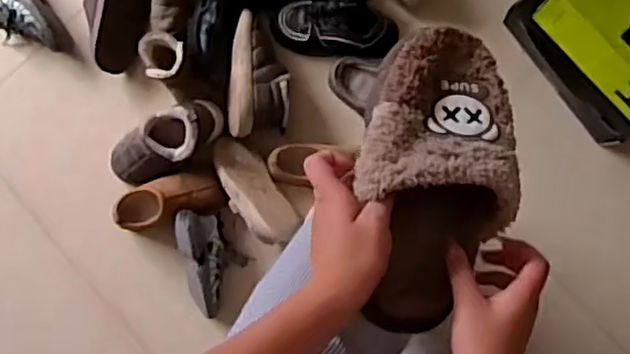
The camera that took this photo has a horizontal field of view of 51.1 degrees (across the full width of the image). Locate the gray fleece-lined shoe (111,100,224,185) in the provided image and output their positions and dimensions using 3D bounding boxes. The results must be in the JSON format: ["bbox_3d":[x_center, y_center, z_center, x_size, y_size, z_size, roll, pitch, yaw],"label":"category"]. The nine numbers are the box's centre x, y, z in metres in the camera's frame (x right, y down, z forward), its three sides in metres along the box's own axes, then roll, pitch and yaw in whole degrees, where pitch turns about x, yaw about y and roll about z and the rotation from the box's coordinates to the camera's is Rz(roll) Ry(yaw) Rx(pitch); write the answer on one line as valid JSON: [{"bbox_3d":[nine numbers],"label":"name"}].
[{"bbox_3d":[-0.334,-0.068,1.438,0.266,0.111,0.119,-28,84,19],"label":"gray fleece-lined shoe"}]

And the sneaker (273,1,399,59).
[{"bbox_3d":[0.037,-0.324,1.439,0.265,0.091,0.110,6,87,5],"label":"sneaker"}]

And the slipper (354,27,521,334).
[{"bbox_3d":[0.100,0.002,0.546,0.124,0.086,0.252,6,91,5],"label":"slipper"}]

